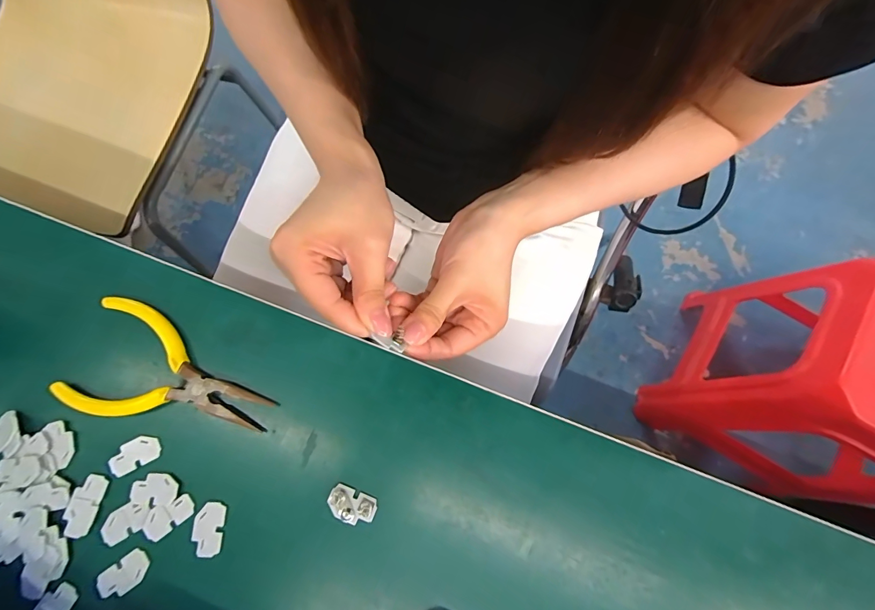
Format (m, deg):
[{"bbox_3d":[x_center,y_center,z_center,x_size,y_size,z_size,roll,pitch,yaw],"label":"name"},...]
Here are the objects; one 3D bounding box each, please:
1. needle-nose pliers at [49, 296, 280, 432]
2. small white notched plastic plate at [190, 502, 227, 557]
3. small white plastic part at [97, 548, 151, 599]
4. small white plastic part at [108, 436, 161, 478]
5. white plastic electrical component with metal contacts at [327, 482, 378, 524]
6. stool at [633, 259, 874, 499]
[{"bbox_3d":[-0.155,0.042,0.234,0.118,0.010,0.066,18,76,4],"label":"needle-nose pliers"},{"bbox_3d":[-0.125,0.122,0.217,0.016,0.004,0.027,5,76,0],"label":"small white notched plastic plate"},{"bbox_3d":[-0.167,0.144,0.211,0.027,0.004,0.016,-37,79,-9],"label":"small white plastic part"},{"bbox_3d":[-0.172,0.084,0.225,0.027,0.004,0.016,-29,78,-8],"label":"small white plastic part"},{"bbox_3d":[-0.047,0.111,0.220,0.026,0.004,0.015,24,76,5],"label":"white plastic electrical component with metal contacts"},{"bbox_3d":[0.659,0.142,0.742,0.313,0.443,0.327,36,78,8],"label":"stool"}]

